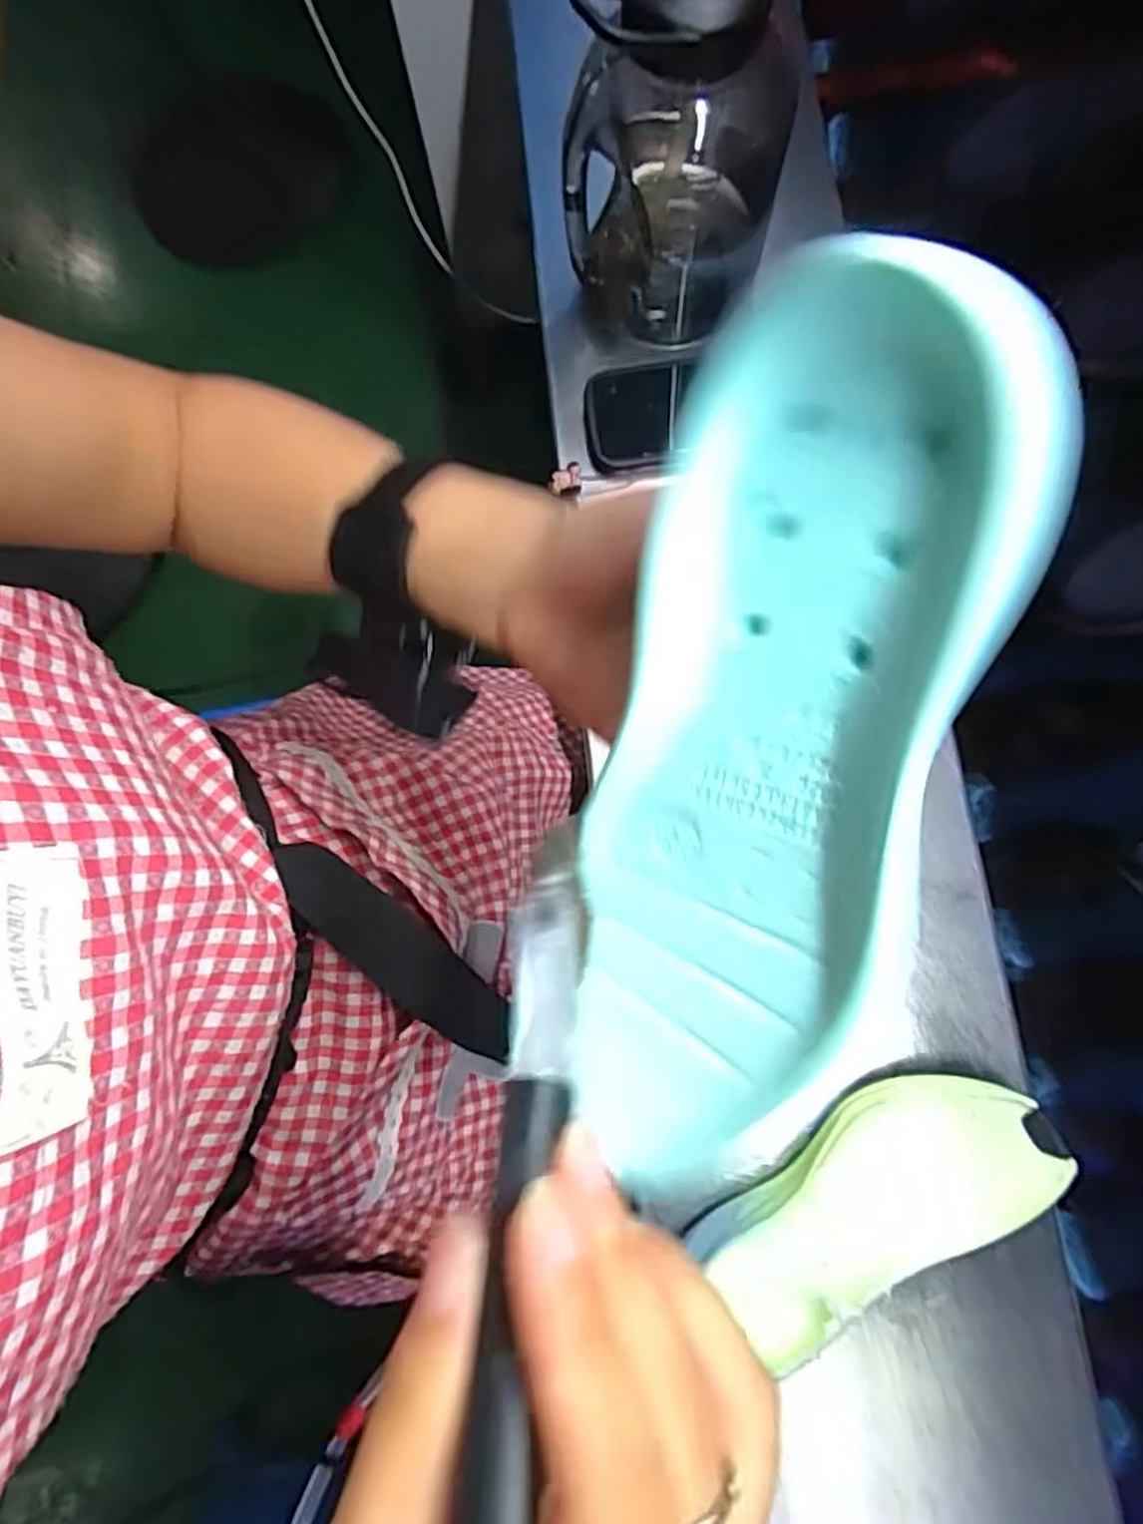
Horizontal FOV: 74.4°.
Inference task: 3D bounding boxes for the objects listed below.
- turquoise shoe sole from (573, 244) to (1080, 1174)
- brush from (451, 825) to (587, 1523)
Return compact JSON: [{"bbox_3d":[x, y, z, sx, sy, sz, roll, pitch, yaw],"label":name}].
[{"bbox_3d":[0.044,0.007,0.175,0.086,0.032,0.209,23,111,31],"label":"turquoise shoe sole"},{"bbox_3d":[-0.009,0.096,0.125,0.013,0.016,0.176,4,59,0],"label":"brush"}]

